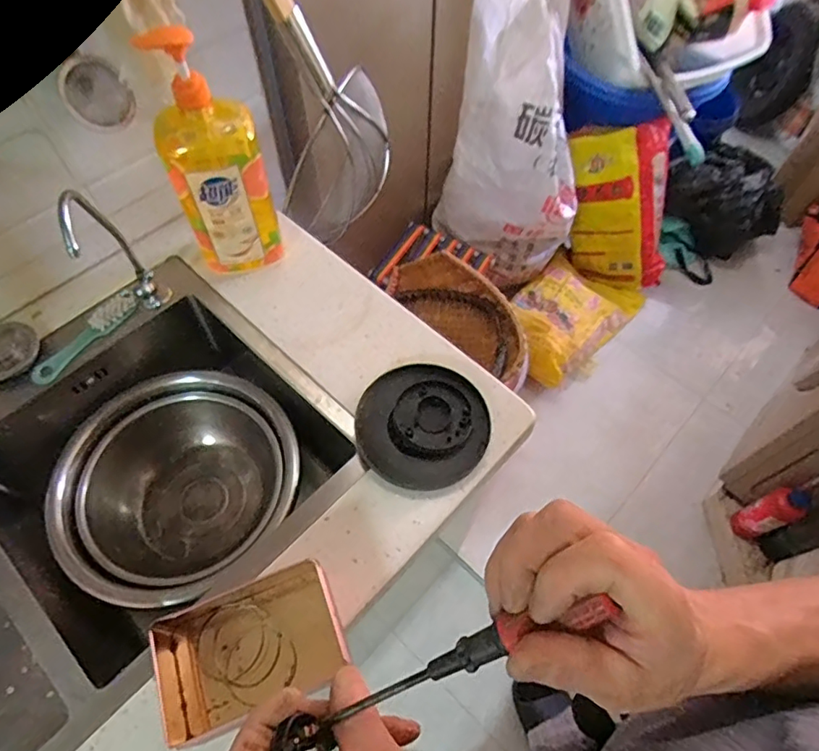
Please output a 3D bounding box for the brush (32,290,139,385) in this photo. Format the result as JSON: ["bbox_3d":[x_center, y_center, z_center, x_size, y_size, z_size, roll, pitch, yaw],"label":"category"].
[{"bbox_3d":[-0.411,-0.052,0.688,0.024,0.033,0.152,36,65,18],"label":"brush"}]

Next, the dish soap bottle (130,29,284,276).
[{"bbox_3d":[-0.226,-0.234,0.659,0.110,0.255,0.066,-15,61,-9],"label":"dish soap bottle"}]

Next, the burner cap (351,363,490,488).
[{"bbox_3d":[0.015,0.056,0.627,0.140,0.027,0.146,40,67,20],"label":"burner cap"}]

